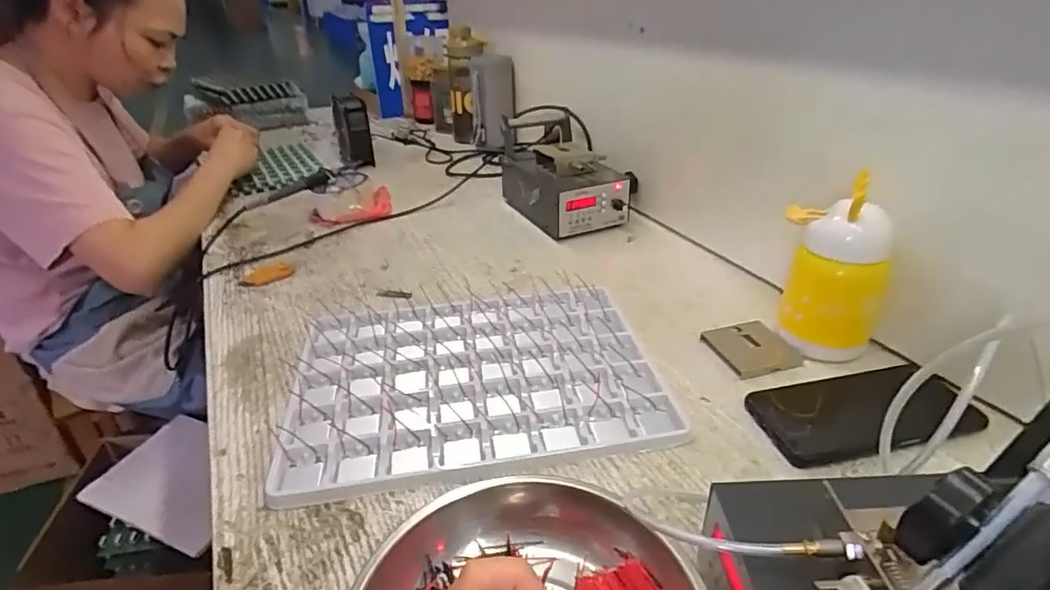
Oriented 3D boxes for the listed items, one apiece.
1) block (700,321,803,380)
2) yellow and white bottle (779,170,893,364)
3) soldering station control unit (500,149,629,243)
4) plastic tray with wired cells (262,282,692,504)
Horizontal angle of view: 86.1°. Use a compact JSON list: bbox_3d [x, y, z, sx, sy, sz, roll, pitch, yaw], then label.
[{"bbox_3d":[0.210,0.049,0.523,0.067,0.006,0.069,-9,32,-11],"label":"block"},{"bbox_3d":[0.269,-0.018,0.492,0.067,0.147,0.071,-2,31,0],"label":"yellow and white bottle"},{"bbox_3d":[0.052,-0.160,0.814,0.118,0.085,0.197,-17,34,-23],"label":"soldering station control unit"},{"bbox_3d":[-0.046,0.069,0.498,0.307,0.012,0.229,-6,31,-6],"label":"plastic tray with wired cells"}]

